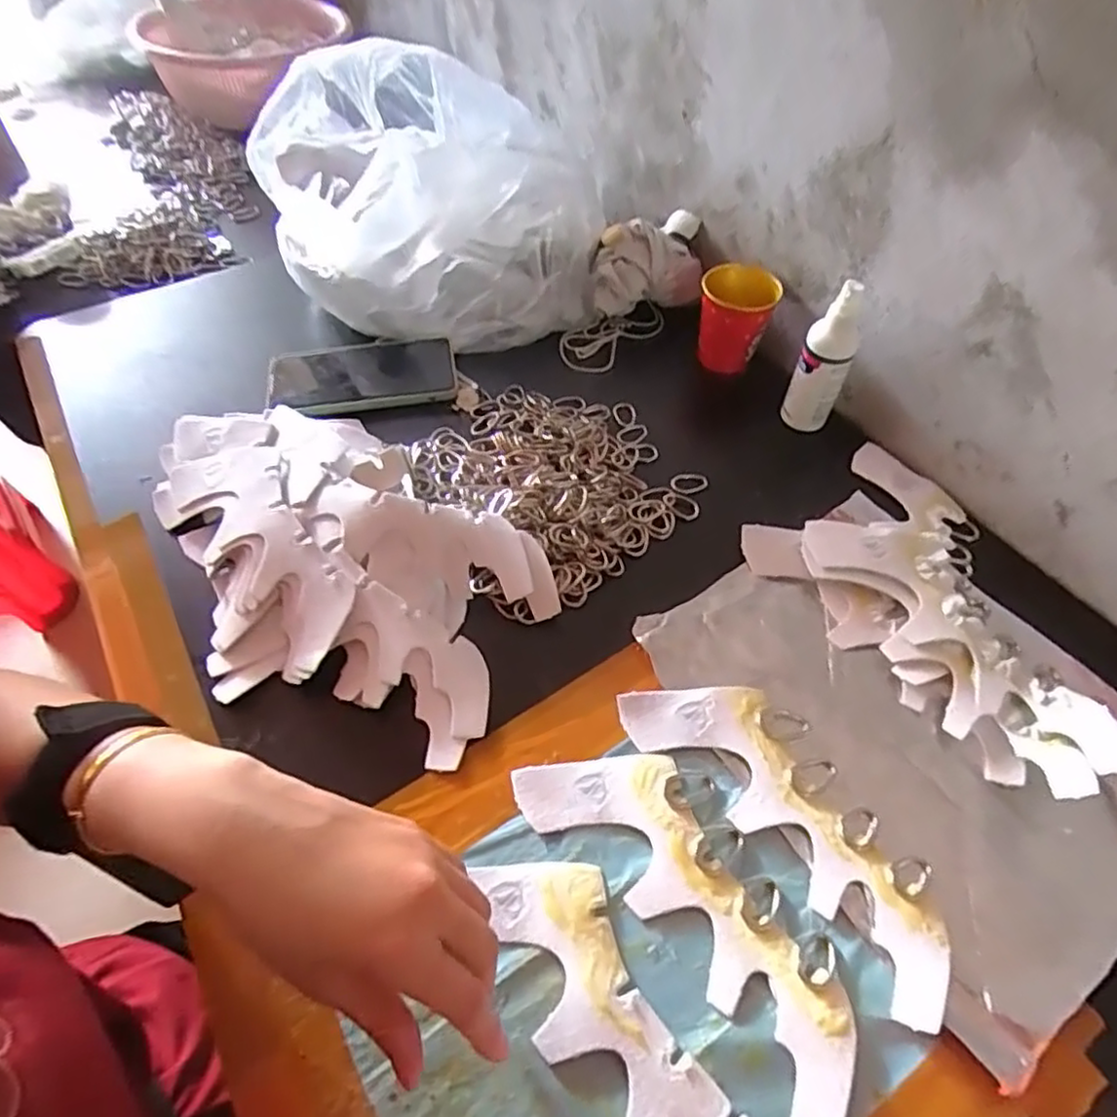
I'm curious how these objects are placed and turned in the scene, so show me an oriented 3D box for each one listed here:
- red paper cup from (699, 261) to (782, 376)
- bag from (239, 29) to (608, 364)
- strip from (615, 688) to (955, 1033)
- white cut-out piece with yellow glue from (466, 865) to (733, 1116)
[{"bbox_3d":[0.161,-0.218,0.628,0.067,0.071,0.069,10,54,6],"label":"red paper cup"},{"bbox_3d":[-0.112,-0.334,0.646,0.295,0.177,0.246,-18,56,-14],"label":"bag"},{"bbox_3d":[0.136,0.143,0.396,0.082,0.011,0.214,-33,61,-24],"label":"strip"},{"bbox_3d":[0.032,0.233,0.330,0.061,0.006,0.200,-29,59,-20],"label":"white cut-out piece with yellow glue"}]

